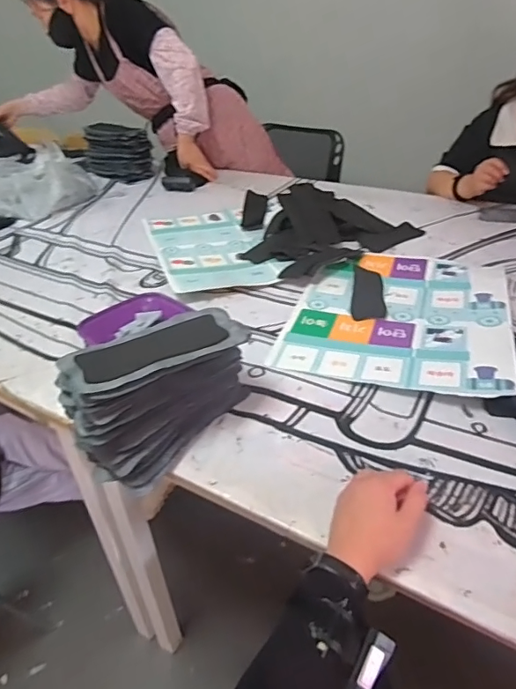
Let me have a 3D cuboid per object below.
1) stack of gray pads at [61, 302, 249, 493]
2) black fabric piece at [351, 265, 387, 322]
[{"bbox_3d":[-0.128,0.060,0.667,0.241,0.145,0.126,-29,43,-34],"label":"stack of gray pads"},{"bbox_3d":[0.217,-0.099,0.964,0.060,0.015,0.156,2,43,8],"label":"black fabric piece"}]

